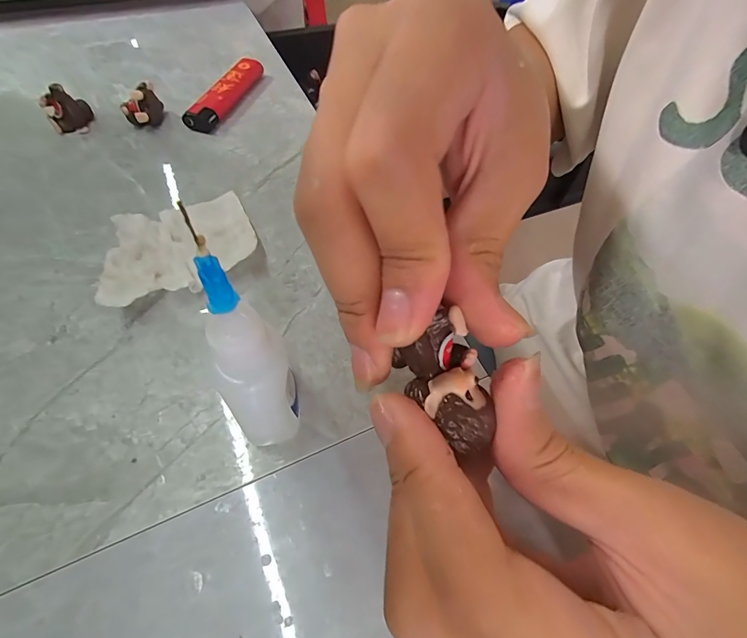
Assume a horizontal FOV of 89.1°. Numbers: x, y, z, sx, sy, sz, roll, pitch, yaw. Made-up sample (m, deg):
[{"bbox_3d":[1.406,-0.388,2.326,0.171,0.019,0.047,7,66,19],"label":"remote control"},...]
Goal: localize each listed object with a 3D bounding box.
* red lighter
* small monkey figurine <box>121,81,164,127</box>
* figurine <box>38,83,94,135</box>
[{"bbox_3d":[-0.099,-0.154,0.258,0.018,0.013,0.077,17,59,7],"label":"red lighter"},{"bbox_3d":[-0.143,-0.131,0.236,0.023,0.021,0.018,-26,64,-18],"label":"small monkey figurine"},{"bbox_3d":[-0.187,-0.128,0.231,0.024,0.022,0.019,-31,65,-20],"label":"figurine"}]

